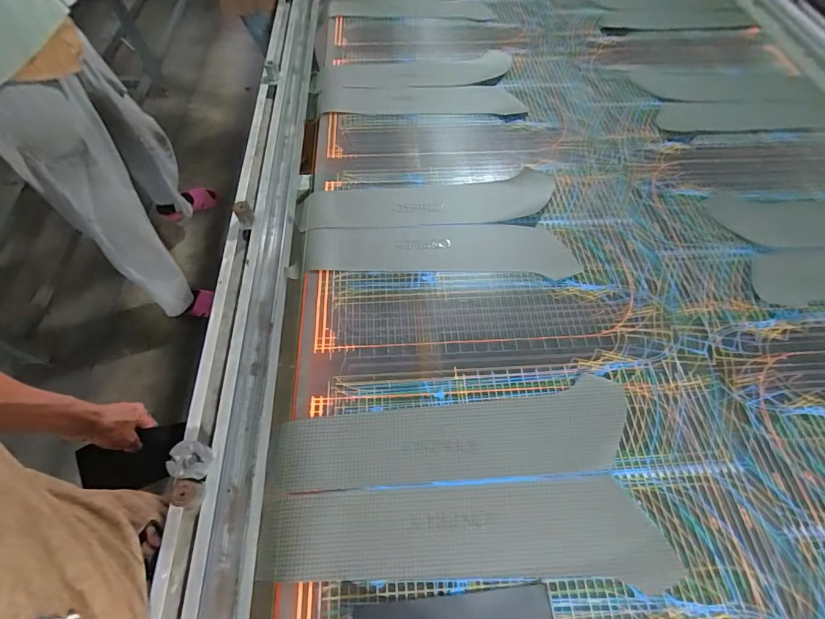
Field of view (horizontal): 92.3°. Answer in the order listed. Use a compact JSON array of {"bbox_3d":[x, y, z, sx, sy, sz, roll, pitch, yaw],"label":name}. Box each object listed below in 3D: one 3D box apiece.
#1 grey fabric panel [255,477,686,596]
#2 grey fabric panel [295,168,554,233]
[{"bbox_3d":[0.053,0.241,0.436,0.431,0.011,0.100,1,60,0],"label":"grey fabric panel"},{"bbox_3d":[0.022,-0.179,0.664,0.429,0.019,0.105,-6,61,-4],"label":"grey fabric panel"}]

